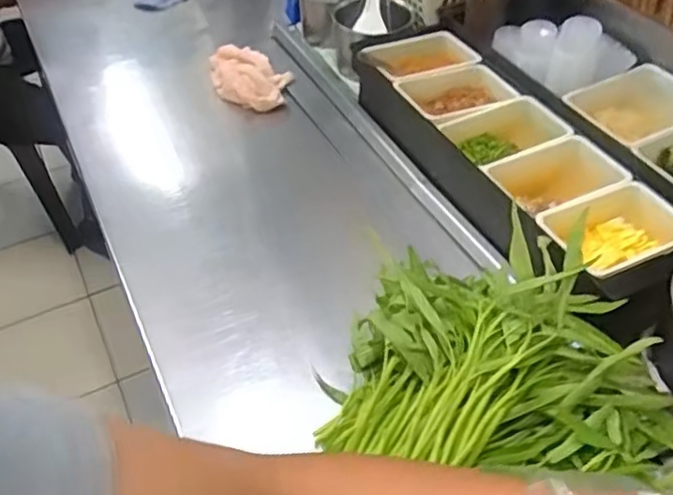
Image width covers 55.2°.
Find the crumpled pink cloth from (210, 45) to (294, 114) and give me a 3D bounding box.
[{"bbox_3d":[-0.130,-0.261,0.973,0.111,0.050,0.172,-11,48,-8],"label":"crumpled pink cloth"}]

